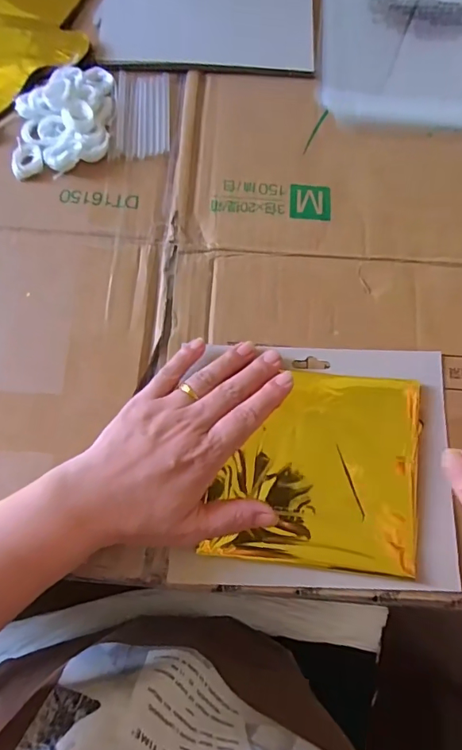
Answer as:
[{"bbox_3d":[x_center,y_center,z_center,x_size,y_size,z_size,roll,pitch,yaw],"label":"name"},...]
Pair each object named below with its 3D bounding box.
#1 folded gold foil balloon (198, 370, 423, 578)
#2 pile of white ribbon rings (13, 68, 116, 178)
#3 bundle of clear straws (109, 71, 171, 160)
[{"bbox_3d":[0.063,0.063,0.324,0.134,0.008,0.132,6,76,1],"label":"folded gold foil balloon"},{"bbox_3d":[-0.138,-0.213,0.380,0.076,0.022,0.103,0,74,-1],"label":"pile of white ribbon rings"},{"bbox_3d":[-0.077,-0.224,0.397,0.048,0.006,0.088,0,74,-1],"label":"bundle of clear straws"}]

